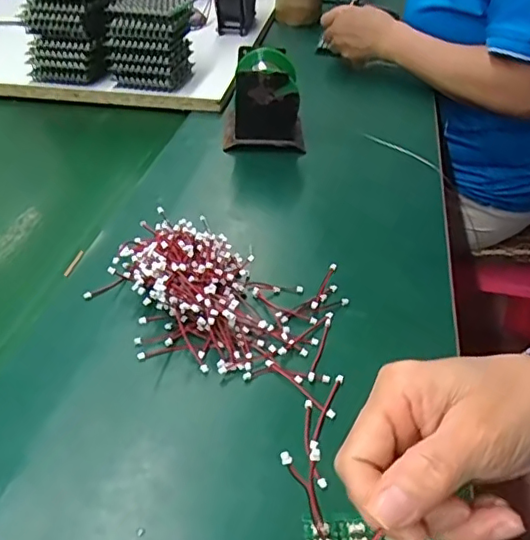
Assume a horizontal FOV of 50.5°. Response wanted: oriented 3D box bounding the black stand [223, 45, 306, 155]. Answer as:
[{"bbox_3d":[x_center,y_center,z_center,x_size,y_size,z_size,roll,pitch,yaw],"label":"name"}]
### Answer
[{"bbox_3d":[-0.001,-0.196,0.633,0.084,0.082,0.119,1,41,-5],"label":"black stand"}]

